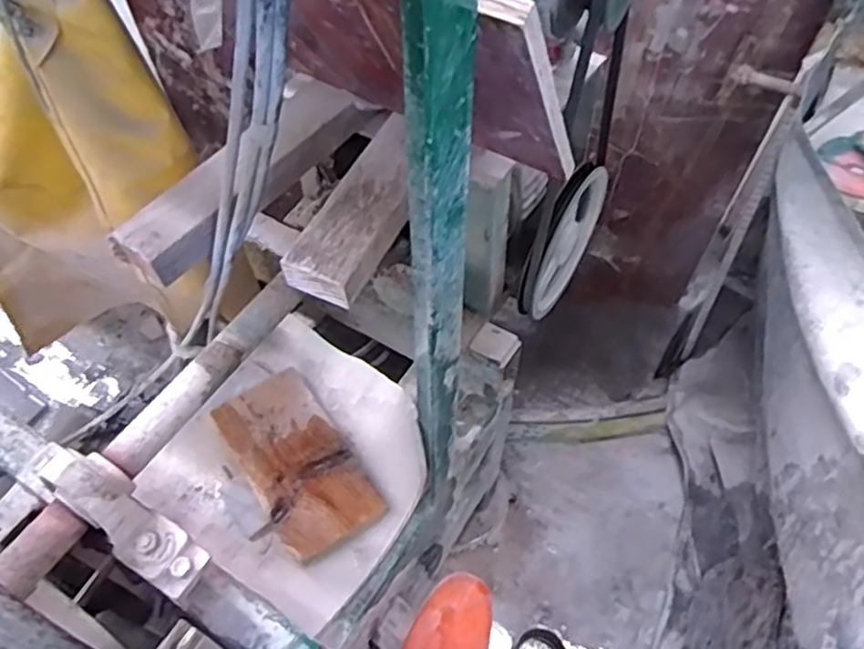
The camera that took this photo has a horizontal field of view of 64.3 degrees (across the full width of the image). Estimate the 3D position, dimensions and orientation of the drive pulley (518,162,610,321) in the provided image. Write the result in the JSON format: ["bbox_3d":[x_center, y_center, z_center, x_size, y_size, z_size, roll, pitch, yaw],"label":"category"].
[{"bbox_3d":[0.170,-0.108,0.865,0.019,0.197,0.192,29,60,21],"label":"drive pulley"}]

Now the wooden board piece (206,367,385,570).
[{"bbox_3d":[-0.168,0.167,0.851,0.123,0.019,0.237,-30,58,-18],"label":"wooden board piece"}]

